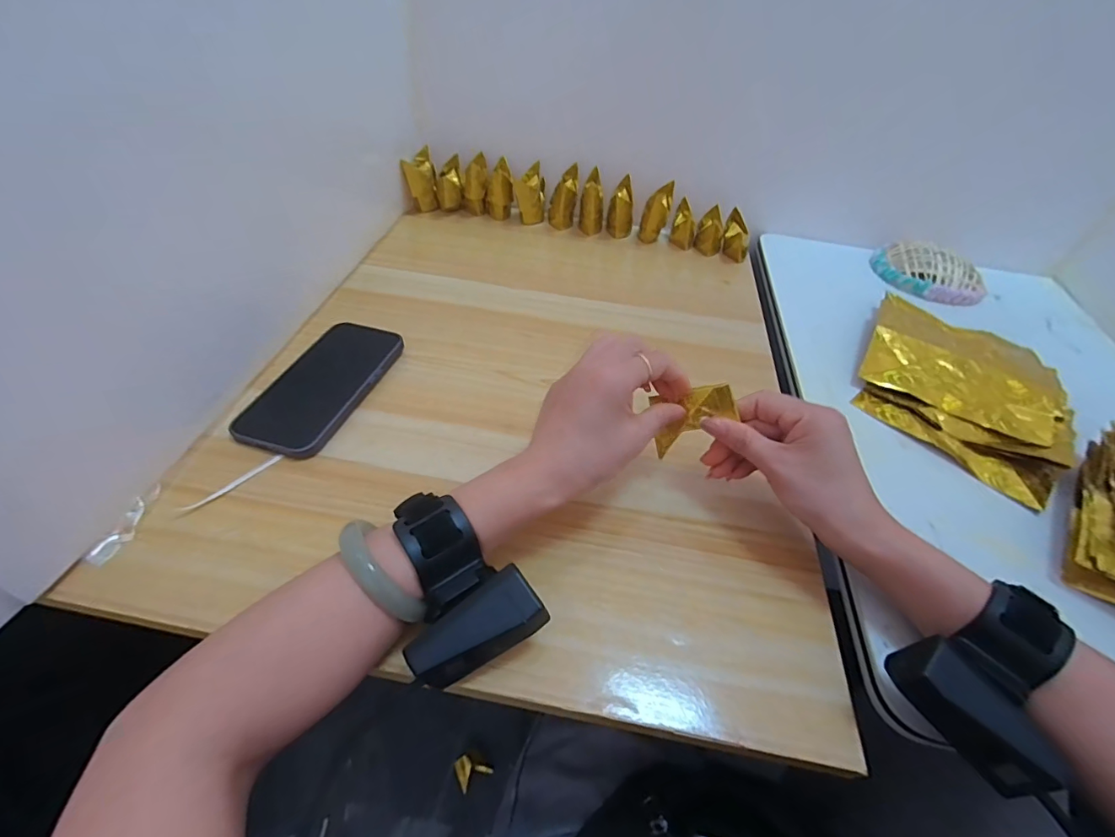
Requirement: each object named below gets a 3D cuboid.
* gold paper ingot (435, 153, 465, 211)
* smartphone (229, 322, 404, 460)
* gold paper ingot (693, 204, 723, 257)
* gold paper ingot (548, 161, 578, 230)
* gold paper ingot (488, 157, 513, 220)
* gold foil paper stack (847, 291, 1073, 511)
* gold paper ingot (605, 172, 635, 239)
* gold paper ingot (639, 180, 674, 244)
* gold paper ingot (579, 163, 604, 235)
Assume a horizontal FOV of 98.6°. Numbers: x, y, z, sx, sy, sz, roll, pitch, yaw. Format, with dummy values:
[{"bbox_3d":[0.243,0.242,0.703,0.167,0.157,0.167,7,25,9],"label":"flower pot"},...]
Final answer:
[{"bbox_3d":[-0.144,-0.307,0.639,0.034,0.066,0.042,-6,47,-10],"label":"gold paper ingot"},{"bbox_3d":[-0.198,-0.031,0.403,0.079,0.012,0.146,16,47,10],"label":"smartphone"},{"bbox_3d":[0.200,-0.246,0.625,0.034,0.044,0.038,16,47,11],"label":"gold paper ingot"},{"bbox_3d":[0.008,-0.287,0.631,0.034,0.073,0.036,4,46,-1],"label":"gold paper ingot"},{"bbox_3d":[-0.077,-0.303,0.643,0.032,0.065,0.041,-2,46,-7],"label":"gold paper ingot"},{"bbox_3d":[0.381,-0.040,0.451,0.165,0.029,0.243,28,50,21],"label":"gold foil paper stack"},{"bbox_3d":[0.084,-0.273,0.628,0.034,0.064,0.047,9,46,4],"label":"gold paper ingot"},{"bbox_3d":[0.127,-0.263,0.623,0.032,0.069,0.039,13,47,8],"label":"gold paper ingot"},{"bbox_3d":[0.046,-0.278,0.628,0.031,0.071,0.050,7,46,2],"label":"gold paper ingot"}]

